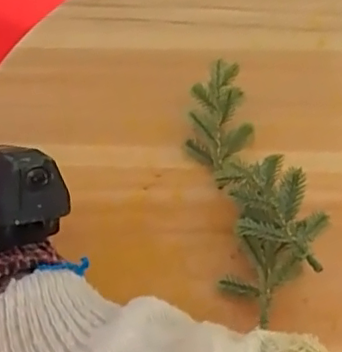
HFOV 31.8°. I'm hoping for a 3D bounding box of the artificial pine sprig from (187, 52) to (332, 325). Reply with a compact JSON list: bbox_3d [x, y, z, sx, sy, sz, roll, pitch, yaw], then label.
[{"bbox_3d":[0.044,-0.003,0.349,0.054,0.040,0.172,-6,45,-6],"label":"artificial pine sprig"}]

